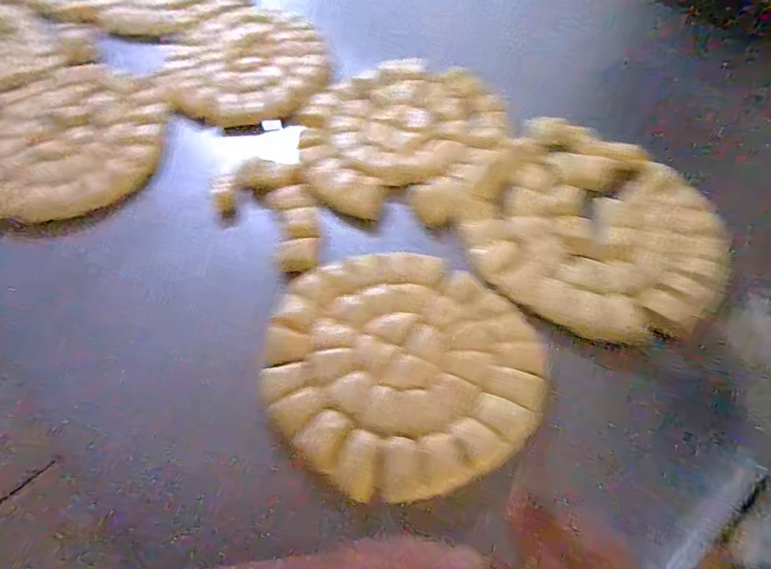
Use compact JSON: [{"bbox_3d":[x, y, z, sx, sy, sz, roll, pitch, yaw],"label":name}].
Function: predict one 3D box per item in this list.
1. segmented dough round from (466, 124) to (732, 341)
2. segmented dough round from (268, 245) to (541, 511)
[{"bbox_3d":[0.265,-0.079,0.550,0.270,0.034,0.305,27,65,16],"label":"segmented dough round"},{"bbox_3d":[0.012,0.077,0.468,0.272,0.015,0.248,-1,61,1],"label":"segmented dough round"}]

